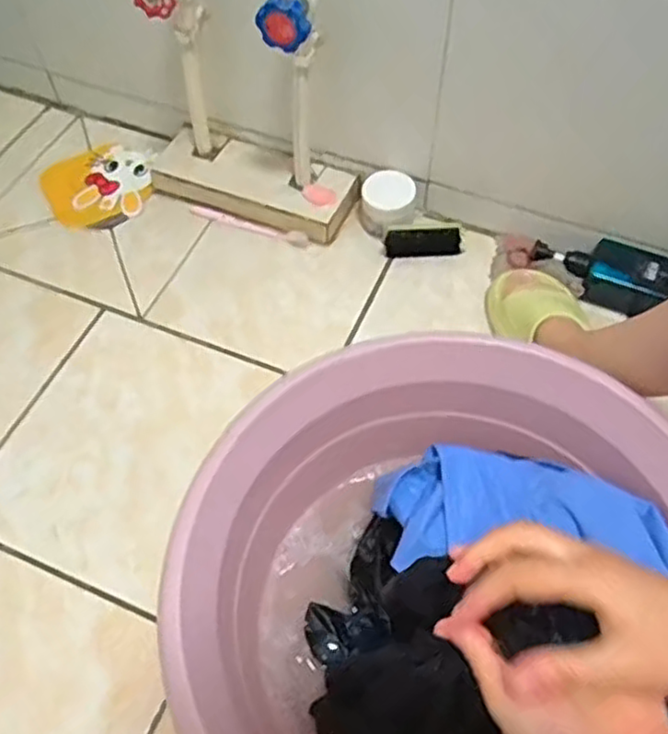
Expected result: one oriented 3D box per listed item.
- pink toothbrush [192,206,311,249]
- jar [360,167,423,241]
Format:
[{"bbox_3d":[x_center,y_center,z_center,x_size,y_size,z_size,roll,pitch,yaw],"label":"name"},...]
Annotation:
[{"bbox_3d":[-0.117,-0.195,0.980,0.177,0.008,0.022,18,59,12],"label":"pink toothbrush"},{"bbox_3d":[0.074,-0.221,0.966,0.072,0.058,0.079,0,57,0],"label":"jar"}]

